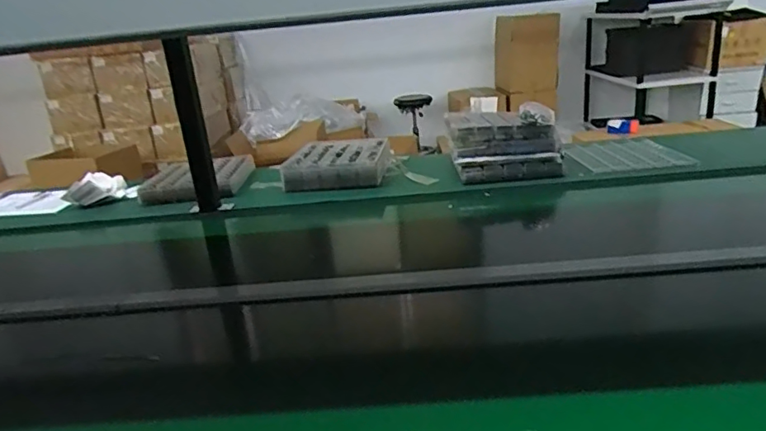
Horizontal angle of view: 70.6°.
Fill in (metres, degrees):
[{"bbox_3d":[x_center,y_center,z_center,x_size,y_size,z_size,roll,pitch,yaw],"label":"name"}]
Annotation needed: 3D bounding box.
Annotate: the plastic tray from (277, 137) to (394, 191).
[{"bbox_3d":[-0.119,-0.148,1.490,0.268,0.063,0.275,-4,20,6],"label":"plastic tray"}]

